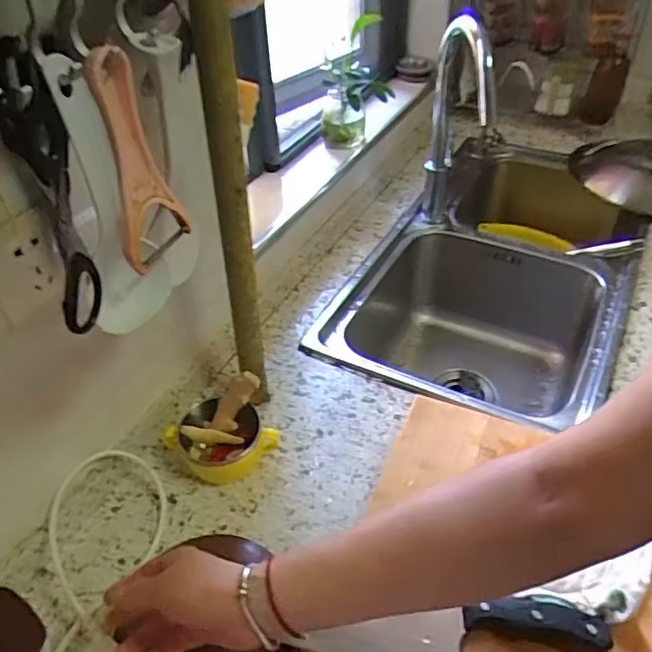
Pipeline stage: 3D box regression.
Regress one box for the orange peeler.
[{"bbox_3d":[-0.125,-0.107,0.387,0.019,0.143,0.056,13,44,16],"label":"orange peeler"}]

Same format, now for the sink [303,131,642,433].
[{"bbox_3d":[0.293,-0.047,1.051,0.414,0.239,0.706,19,46,22],"label":"sink"}]

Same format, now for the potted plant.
[{"bbox_3d":[0.056,-0.418,1.007,0.122,0.182,0.137,2,42,5],"label":"potted plant"}]

